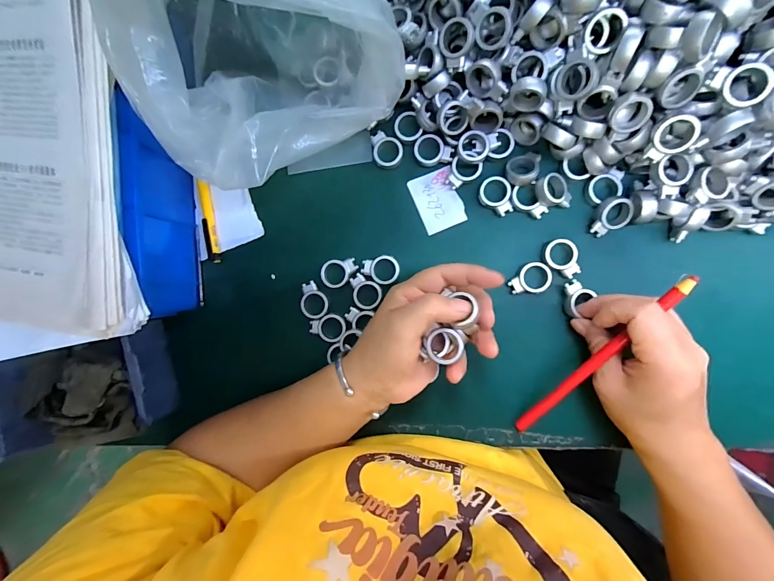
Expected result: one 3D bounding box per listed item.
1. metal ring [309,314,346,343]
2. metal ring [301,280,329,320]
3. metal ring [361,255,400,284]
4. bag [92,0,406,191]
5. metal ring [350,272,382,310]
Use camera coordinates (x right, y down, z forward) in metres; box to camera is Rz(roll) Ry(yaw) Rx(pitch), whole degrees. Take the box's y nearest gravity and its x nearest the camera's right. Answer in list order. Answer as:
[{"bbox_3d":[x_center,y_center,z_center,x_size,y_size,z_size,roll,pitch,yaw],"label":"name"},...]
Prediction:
[{"bbox_3d":[-0.054,0.034,0.319,0.034,0.005,0.025,4,93,7],"label":"metal ring"},{"bbox_3d":[-0.068,0.009,0.322,0.025,0.004,0.034,-21,90,8],"label":"metal ring"},{"bbox_3d":[-0.006,-0.019,0.316,0.035,0.006,0.025,7,93,7],"label":"metal ring"},{"bbox_3d":[-0.092,-0.175,0.245,0.160,0.161,0.153,-32,88,7],"label":"bag"},{"bbox_3d":[-0.020,0.001,0.315,0.025,0.006,0.034,-39,87,7],"label":"metal ring"}]

